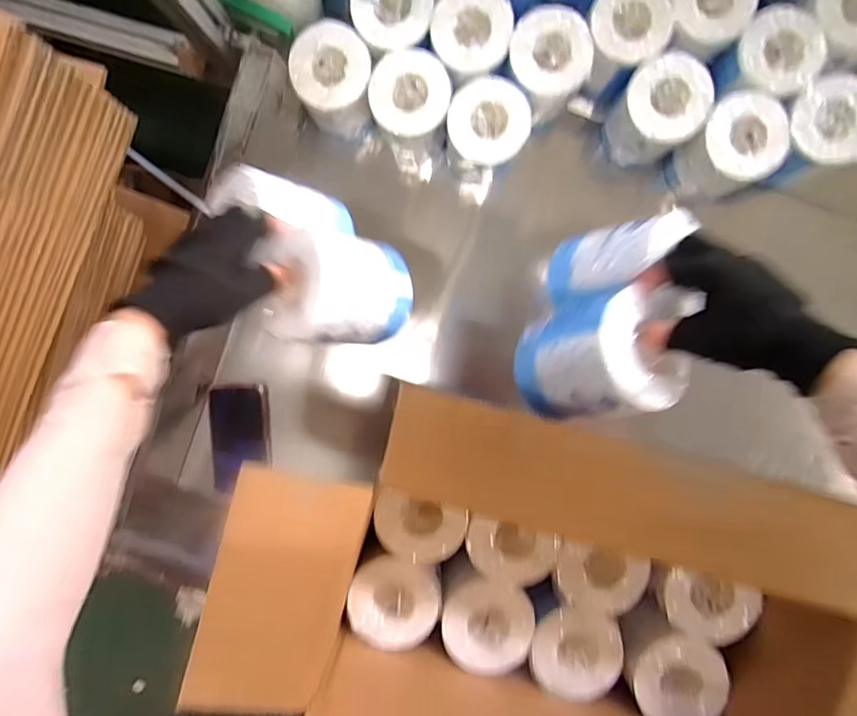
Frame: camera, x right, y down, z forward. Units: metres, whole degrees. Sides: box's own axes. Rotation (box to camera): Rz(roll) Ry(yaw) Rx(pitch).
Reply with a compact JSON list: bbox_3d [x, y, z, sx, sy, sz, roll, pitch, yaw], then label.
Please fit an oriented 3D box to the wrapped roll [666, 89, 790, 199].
[{"bbox_3d":[0.369,-0.257,0.623,0.089,0.112,0.097,0,94,3],"label":"wrapped roll"}]

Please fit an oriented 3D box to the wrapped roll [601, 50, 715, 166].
[{"bbox_3d":[0.280,-0.301,0.627,0.095,0.130,0.093,0,94,3],"label":"wrapped roll"}]

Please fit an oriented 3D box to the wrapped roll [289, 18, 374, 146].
[{"bbox_3d":[-0.113,-0.340,0.630,0.091,0.103,0.105,-18,93,4],"label":"wrapped roll"}]

